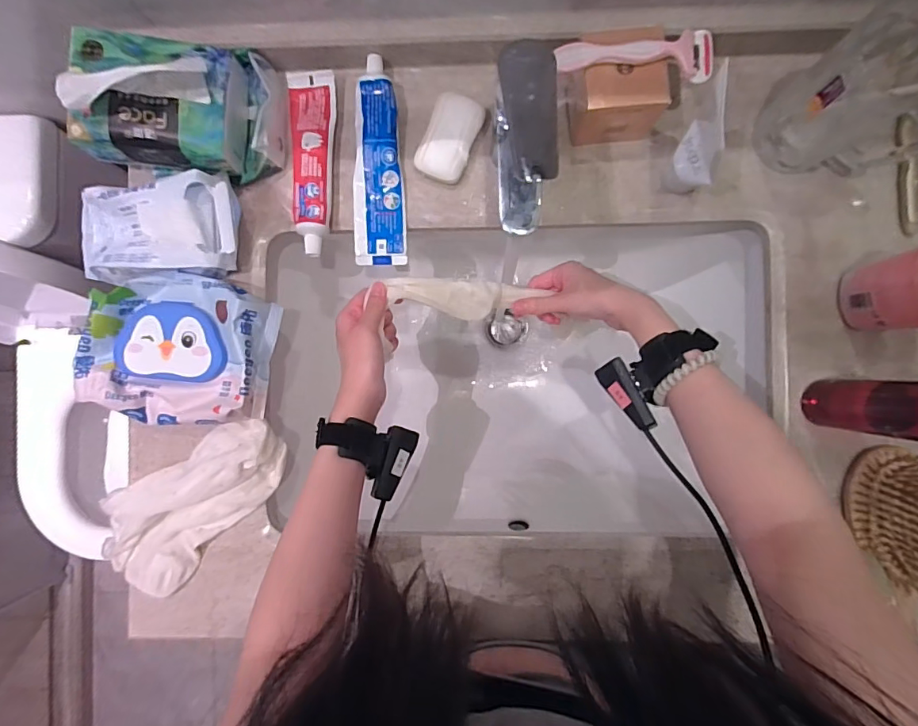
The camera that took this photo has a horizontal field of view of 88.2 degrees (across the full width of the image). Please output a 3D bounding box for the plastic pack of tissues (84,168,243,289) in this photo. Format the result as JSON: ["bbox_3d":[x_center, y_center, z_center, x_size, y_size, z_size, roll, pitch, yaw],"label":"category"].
[{"bbox_3d":[-0.284,-0.125,0.448,0.160,0.040,0.090,-7,88,2],"label":"plastic pack of tissues"}]

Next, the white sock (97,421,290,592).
[{"bbox_3d":[-0.263,0.139,0.463,0.204,0.030,0.101,-39,88,1],"label":"white sock"}]

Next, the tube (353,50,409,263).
[{"bbox_3d":[-0.081,-0.198,0.469,0.049,0.027,0.193,0,89,2],"label":"tube"}]

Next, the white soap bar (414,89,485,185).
[{"bbox_3d":[-0.009,-0.220,0.469,0.048,0.025,0.084,23,89,2],"label":"white soap bar"}]

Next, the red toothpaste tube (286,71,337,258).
[{"bbox_3d":[-0.146,-0.199,0.472,0.044,0.022,0.178,-1,89,2],"label":"red toothpaste tube"}]

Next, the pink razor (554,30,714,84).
[{"bbox_3d":[0.151,-0.261,0.403,0.132,0.019,0.039,-4,89,2],"label":"pink razor"}]

